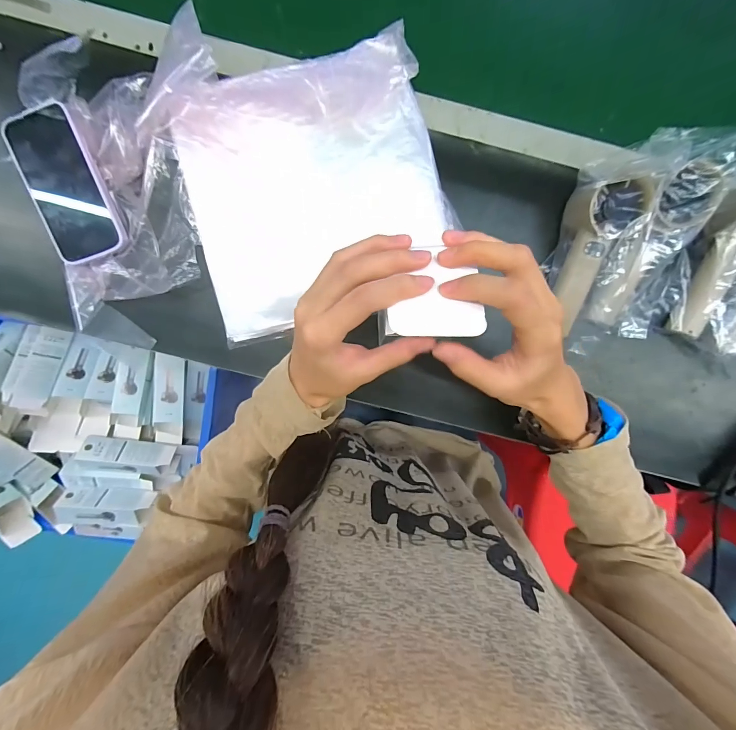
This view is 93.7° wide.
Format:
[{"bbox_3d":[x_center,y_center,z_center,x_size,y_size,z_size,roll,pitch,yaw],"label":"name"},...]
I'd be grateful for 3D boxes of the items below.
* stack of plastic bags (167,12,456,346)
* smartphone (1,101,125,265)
[{"bbox_3d":[-0.059,-0.175,0.352,0.263,0.031,0.234,-18,99,3],"label":"stack of plastic bags"},{"bbox_3d":[-0.317,-0.187,0.361,0.075,0.009,0.150,-17,93,2],"label":"smartphone"}]

